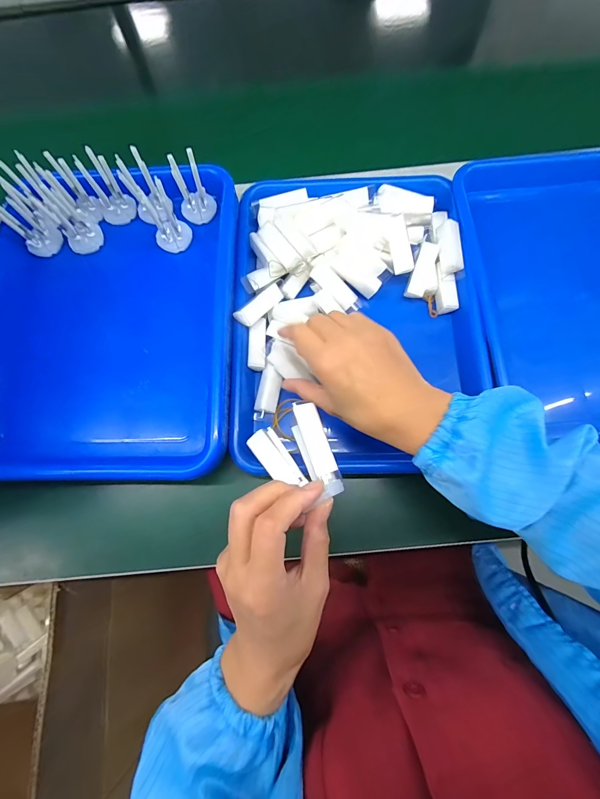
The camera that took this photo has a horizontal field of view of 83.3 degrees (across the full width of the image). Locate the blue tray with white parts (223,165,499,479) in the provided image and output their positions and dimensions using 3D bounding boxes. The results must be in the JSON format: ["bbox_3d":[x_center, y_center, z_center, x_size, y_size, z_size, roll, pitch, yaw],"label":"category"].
[{"bbox_3d":[0.058,-0.091,0.352,0.245,0.047,0.326,-1,75,2],"label":"blue tray with white parts"}]

